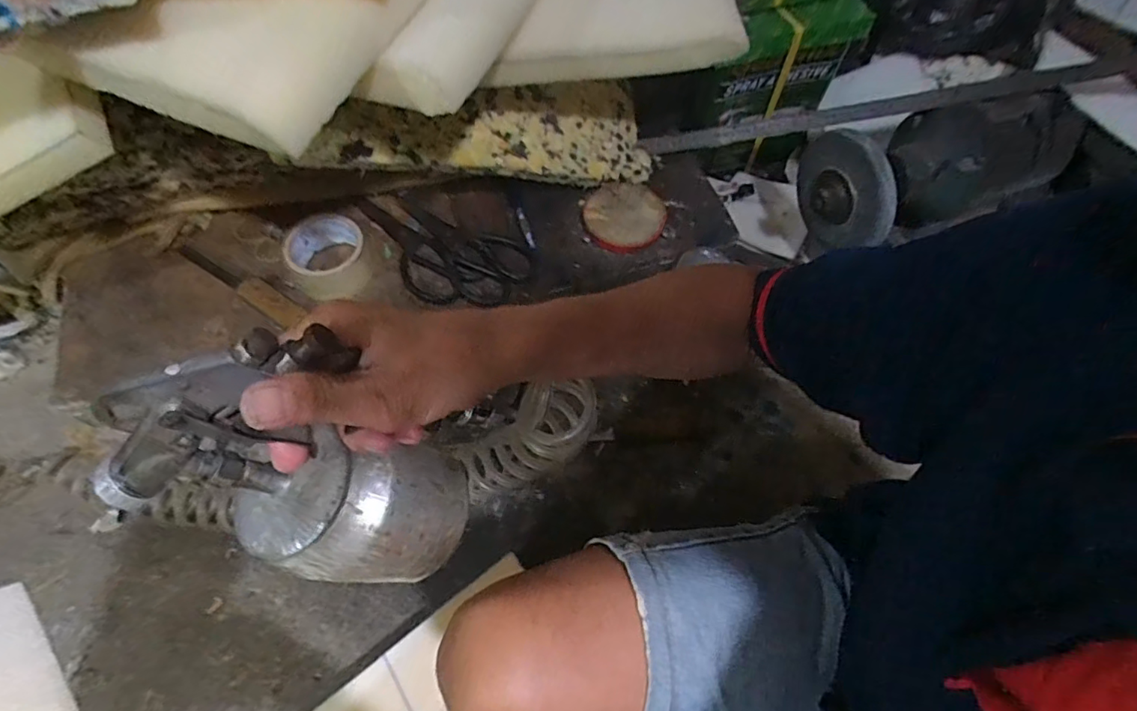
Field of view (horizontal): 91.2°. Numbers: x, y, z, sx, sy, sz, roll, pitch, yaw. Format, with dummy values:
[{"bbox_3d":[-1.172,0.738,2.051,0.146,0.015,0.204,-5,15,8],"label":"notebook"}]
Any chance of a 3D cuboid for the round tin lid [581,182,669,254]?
[{"bbox_3d":[0.073,-0.180,0.710,0.104,0.017,0.100,1,63,-1],"label":"round tin lid"}]

